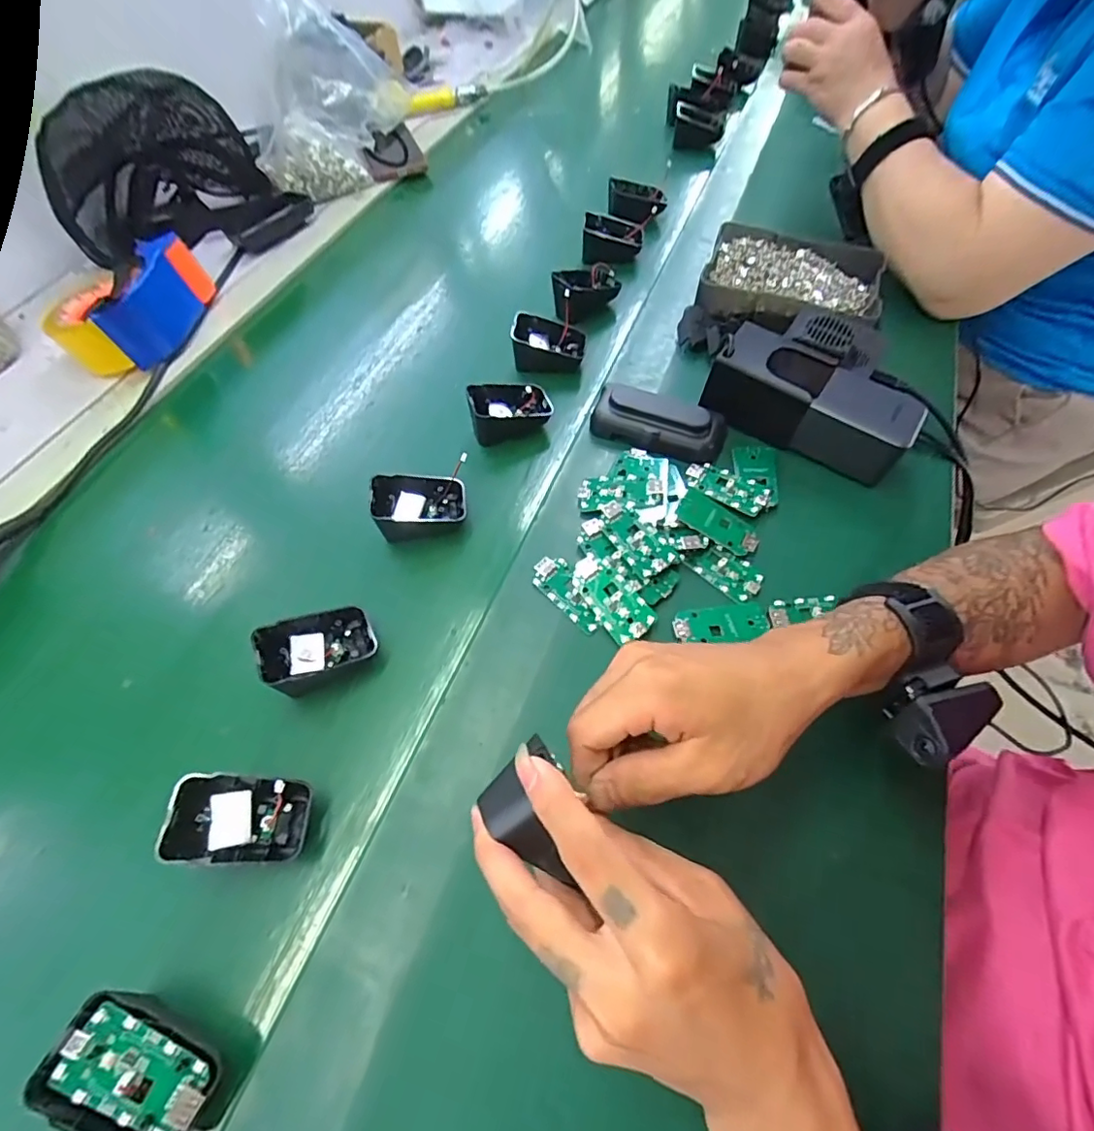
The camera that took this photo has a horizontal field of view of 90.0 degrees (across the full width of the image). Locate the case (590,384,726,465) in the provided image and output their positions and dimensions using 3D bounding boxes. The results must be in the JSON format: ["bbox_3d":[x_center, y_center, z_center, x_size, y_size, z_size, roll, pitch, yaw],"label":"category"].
[{"bbox_3d":[0.091,-0.120,0.453,0.108,0.028,0.047,13,59,12],"label":"case"}]

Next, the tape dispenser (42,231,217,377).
[{"bbox_3d":[-0.426,-0.261,0.556,0.098,0.070,0.146,12,59,12],"label":"tape dispenser"}]

